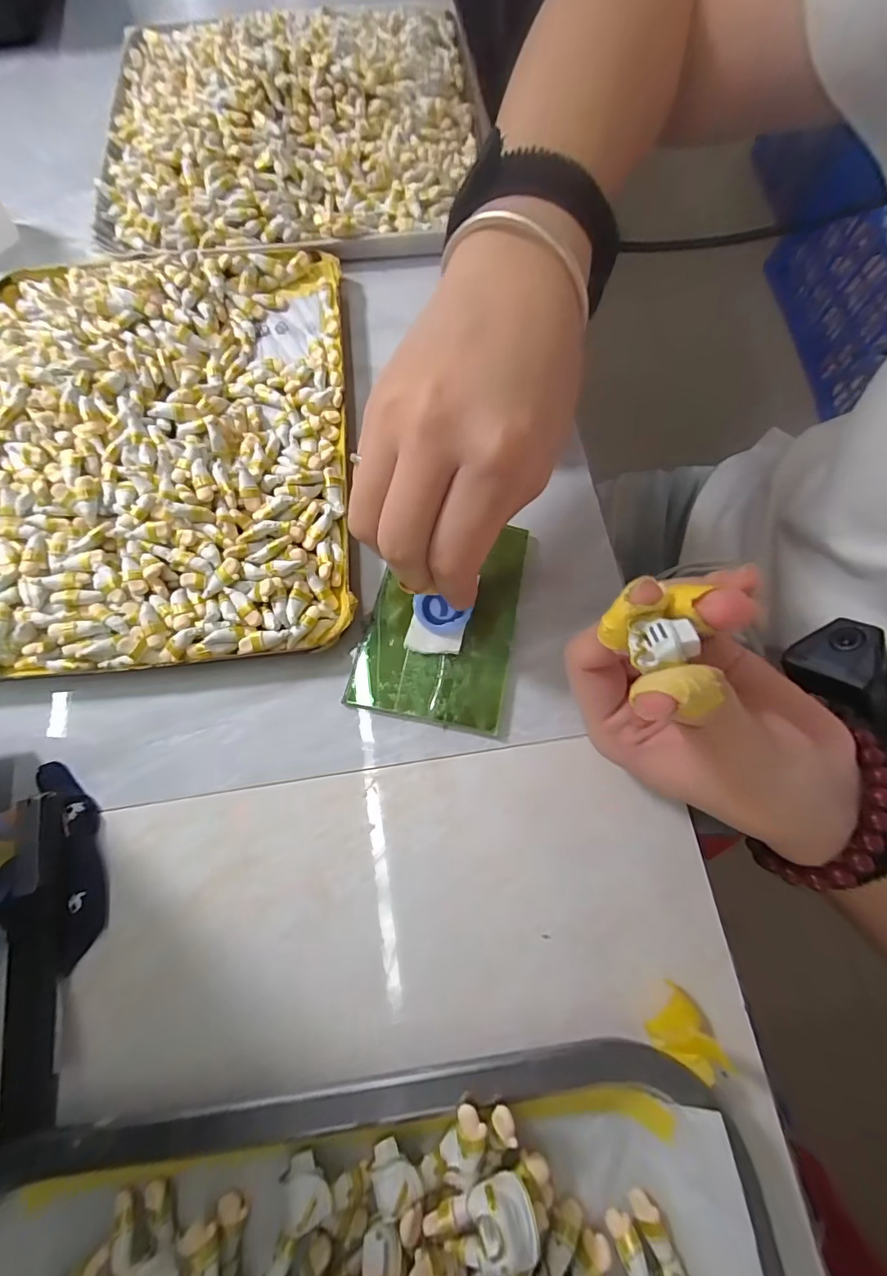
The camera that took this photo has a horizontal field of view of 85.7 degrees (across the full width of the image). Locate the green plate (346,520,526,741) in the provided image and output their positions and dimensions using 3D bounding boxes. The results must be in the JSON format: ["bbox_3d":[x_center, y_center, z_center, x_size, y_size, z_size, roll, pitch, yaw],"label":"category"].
[{"bbox_3d":[-0.001,-0.010,0.223,0.068,0.007,0.096,10,73,4],"label":"green plate"}]

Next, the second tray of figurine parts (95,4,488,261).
[{"bbox_3d":[-0.098,-0.333,0.304,0.234,0.026,0.212,-5,73,-1],"label":"second tray of figurine parts"}]

